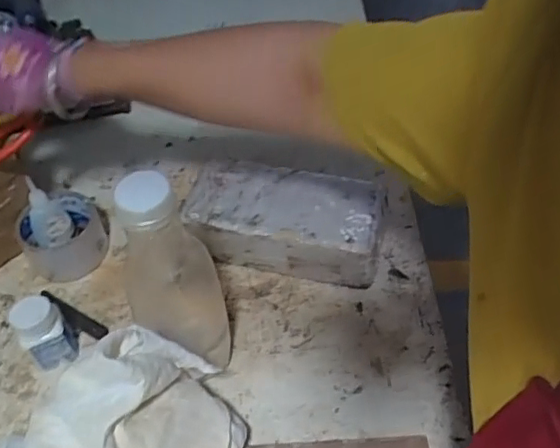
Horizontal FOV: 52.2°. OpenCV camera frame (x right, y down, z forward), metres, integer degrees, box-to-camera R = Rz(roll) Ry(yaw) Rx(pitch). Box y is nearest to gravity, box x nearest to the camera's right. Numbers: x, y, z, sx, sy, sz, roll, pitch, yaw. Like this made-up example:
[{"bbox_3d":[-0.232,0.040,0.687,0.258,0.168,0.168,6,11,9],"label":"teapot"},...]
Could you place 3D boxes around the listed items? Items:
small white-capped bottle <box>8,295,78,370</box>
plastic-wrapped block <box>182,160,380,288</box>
[{"bbox_3d":[-0.217,0.103,0.526,0.036,0.081,0.036,-1,48,2],"label":"small white-capped bottle"},{"bbox_3d":[0.006,-0.002,0.611,0.205,0.071,0.108,8,49,10],"label":"plastic-wrapped block"}]

